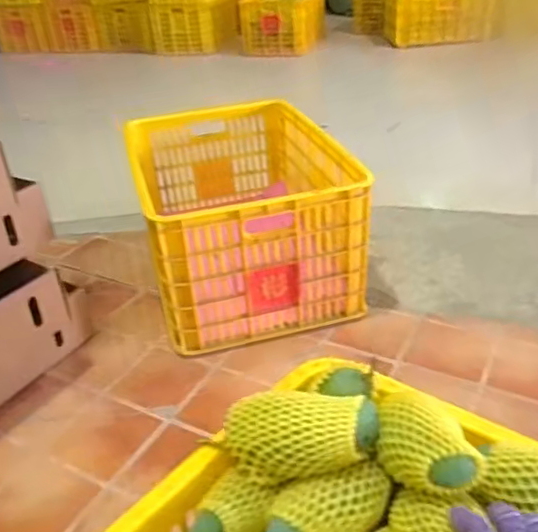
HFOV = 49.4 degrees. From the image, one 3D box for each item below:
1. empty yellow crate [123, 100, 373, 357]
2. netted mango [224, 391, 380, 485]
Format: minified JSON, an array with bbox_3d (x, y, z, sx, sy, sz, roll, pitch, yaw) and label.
[{"bbox_3d":[-0.073,-0.130,1.369,0.422,0.318,0.621,-12,31,-12],"label":"empty yellow crate"},{"bbox_3d":[0.027,0.150,0.515,0.129,0.057,0.056,3,31,12],"label":"netted mango"}]

